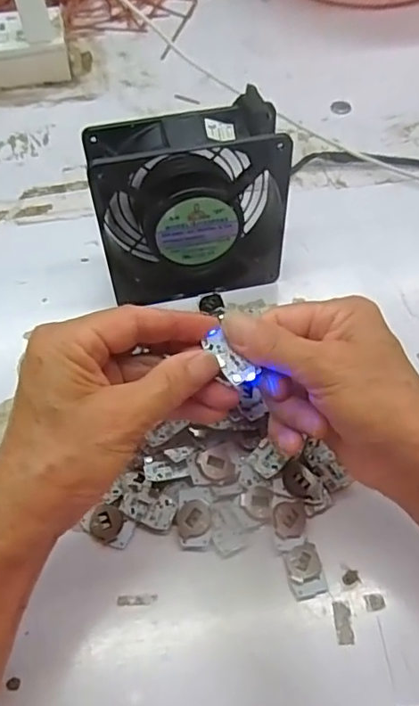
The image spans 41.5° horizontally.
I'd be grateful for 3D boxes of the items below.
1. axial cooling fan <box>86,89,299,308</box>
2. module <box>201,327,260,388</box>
[{"bbox_3d":[-0.013,-0.094,0.368,0.119,0.122,0.048,-11,54,-6],"label":"axial cooling fan"},{"bbox_3d":[0.010,0.003,0.265,0.013,0.004,0.030,-37,76,-22],"label":"module"}]

